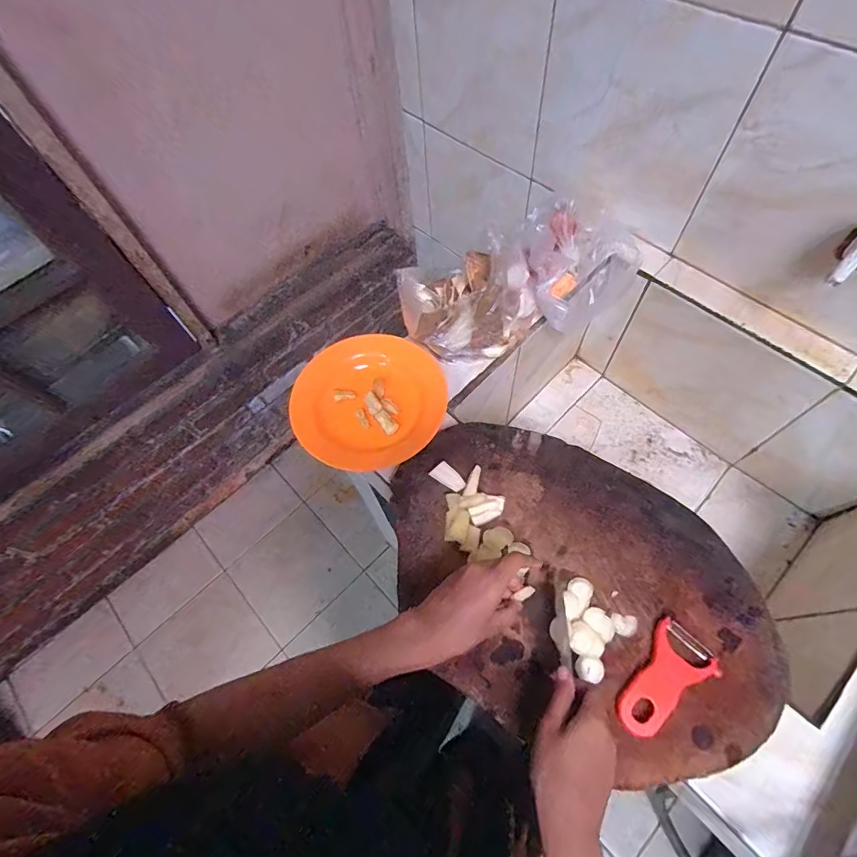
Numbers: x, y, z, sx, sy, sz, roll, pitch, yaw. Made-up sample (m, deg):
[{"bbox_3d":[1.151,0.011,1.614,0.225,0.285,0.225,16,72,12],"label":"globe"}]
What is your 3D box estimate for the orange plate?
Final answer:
[{"bbox_3d":[-0.080,-0.036,0.630,0.205,0.031,0.193,-2,78,10],"label":"orange plate"}]

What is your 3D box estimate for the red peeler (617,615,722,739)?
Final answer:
[{"bbox_3d":[0.230,0.247,0.441,0.112,0.018,0.059,-42,68,-16],"label":"red peeler"}]

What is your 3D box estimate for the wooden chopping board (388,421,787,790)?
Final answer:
[{"bbox_3d":[0.147,0.164,0.496,0.432,0.025,0.303,31,69,18],"label":"wooden chopping board"}]

